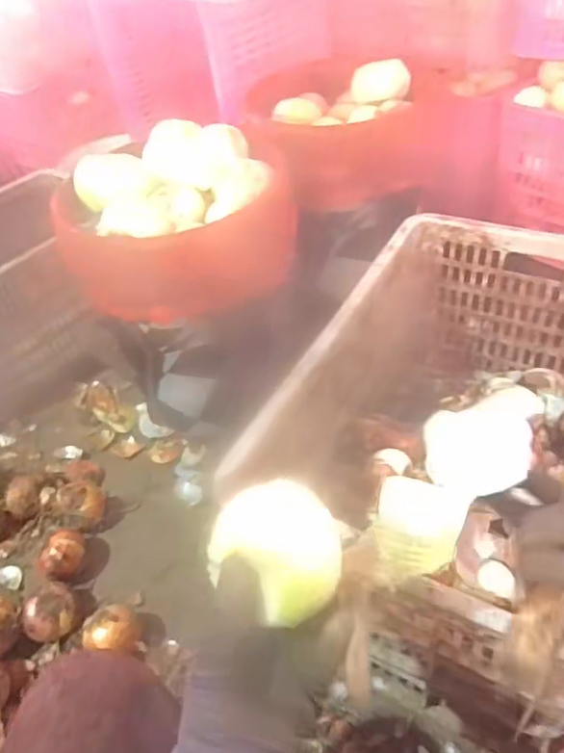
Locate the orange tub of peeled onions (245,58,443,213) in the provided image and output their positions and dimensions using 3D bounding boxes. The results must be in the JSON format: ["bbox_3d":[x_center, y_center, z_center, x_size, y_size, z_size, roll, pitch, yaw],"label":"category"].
[{"bbox_3d":[0.086,-0.419,0.983,0.277,0.135,0.284,-8,44,-2],"label":"orange tub of peeled onions"}]

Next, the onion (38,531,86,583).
[{"bbox_3d":[-0.334,0.279,0.907,0.074,0.068,0.063,-34,51,-26],"label":"onion"}]

